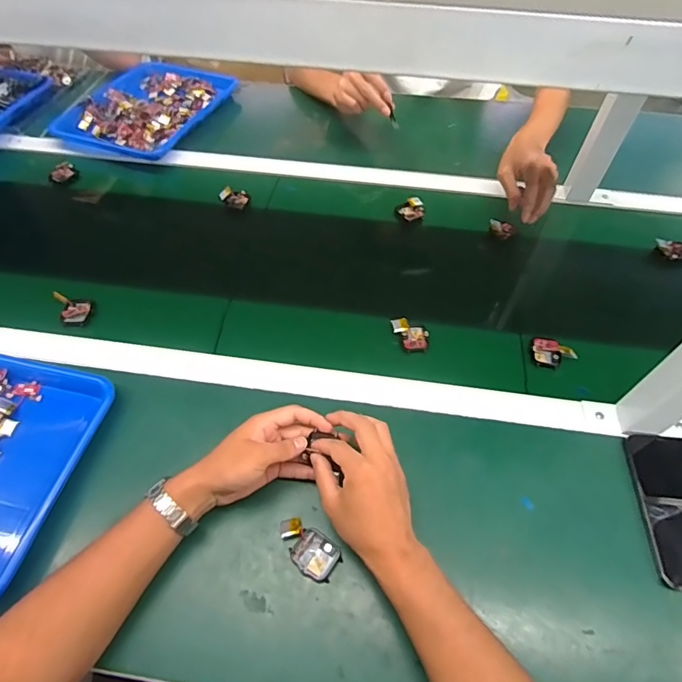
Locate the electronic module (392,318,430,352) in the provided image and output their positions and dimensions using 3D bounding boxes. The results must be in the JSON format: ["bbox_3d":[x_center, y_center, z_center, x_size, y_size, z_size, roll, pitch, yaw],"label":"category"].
[{"bbox_3d":[0.092,-0.008,0.613,0.053,0.014,0.039,18,57,11],"label":"electronic module"}]

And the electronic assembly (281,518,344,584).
[{"bbox_3d":[-0.035,0.210,0.461,0.068,0.016,0.040,30,60,18],"label":"electronic assembly"}]

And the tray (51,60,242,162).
[{"bbox_3d":[-0.397,-0.493,0.937,0.255,0.032,0.315,17,56,10],"label":"tray"}]

